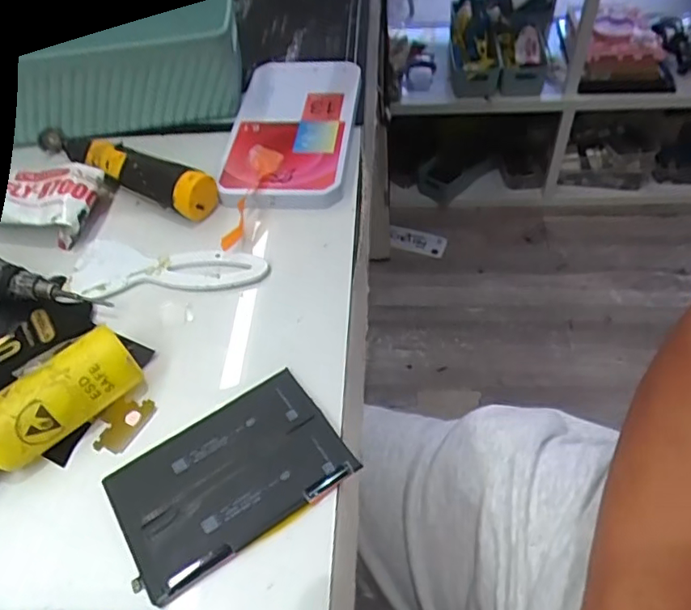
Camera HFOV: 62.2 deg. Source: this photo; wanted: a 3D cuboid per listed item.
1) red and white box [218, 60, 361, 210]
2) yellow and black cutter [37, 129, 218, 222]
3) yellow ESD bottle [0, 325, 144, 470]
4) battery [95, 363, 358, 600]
[{"bbox_3d":[-0.038,-0.143,0.444,0.090,0.019,0.179,4,50,4],"label":"red and white box"},{"bbox_3d":[-0.169,-0.105,0.418,0.177,0.032,0.030,25,54,20],"label":"yellow and black cutter"},{"bbox_3d":[-0.157,0.059,0.280,0.115,0.036,0.033,-35,57,-25],"label":"yellow ESD bottle"},{"bbox_3d":[-0.055,0.080,0.273,0.103,0.011,0.069,-27,55,-21],"label":"battery"}]

